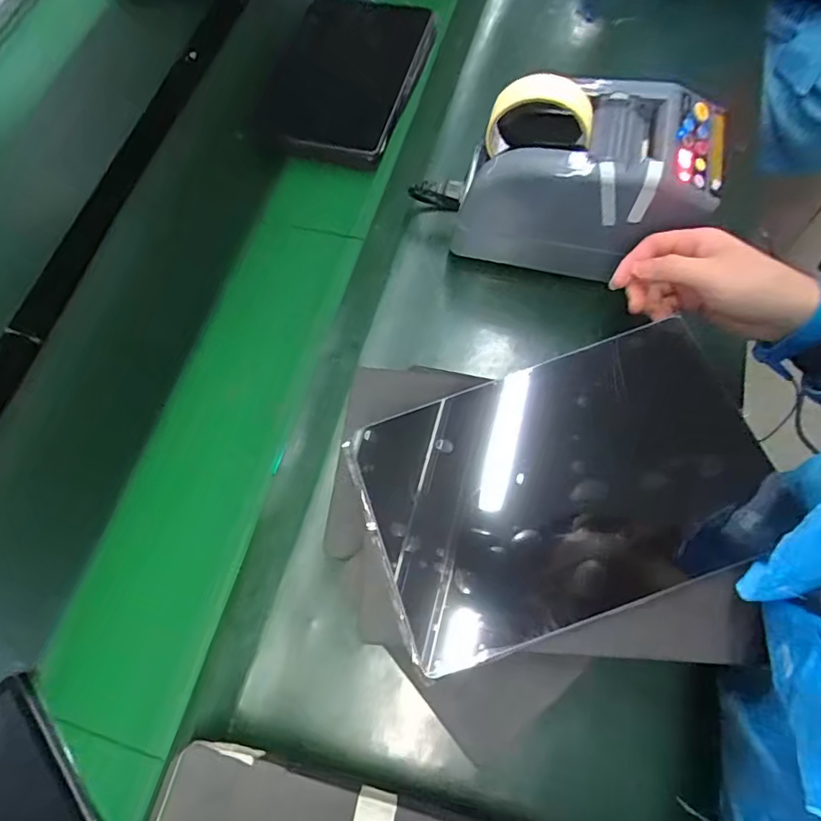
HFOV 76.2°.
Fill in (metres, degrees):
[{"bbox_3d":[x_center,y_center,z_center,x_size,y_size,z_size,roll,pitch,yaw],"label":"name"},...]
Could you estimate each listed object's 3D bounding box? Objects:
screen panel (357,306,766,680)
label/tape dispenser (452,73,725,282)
[{"bbox_3d":[0.099,0.049,0.348,0.254,0.009,0.165,-20,70,-2],"label":"screen panel"},{"bbox_3d":[0.153,-0.209,0.483,0.213,0.160,0.107,14,69,9],"label":"label/tape dispenser"}]

